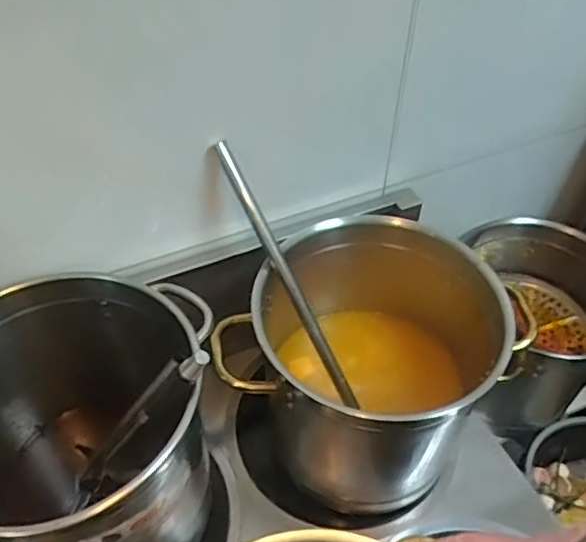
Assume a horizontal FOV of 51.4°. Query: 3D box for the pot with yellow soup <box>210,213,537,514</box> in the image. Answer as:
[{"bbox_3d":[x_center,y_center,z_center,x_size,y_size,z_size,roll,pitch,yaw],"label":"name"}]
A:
[{"bbox_3d":[0.092,0.124,0.814,0.300,0.271,0.297,1,48,-1],"label":"pot with yellow soup"}]

